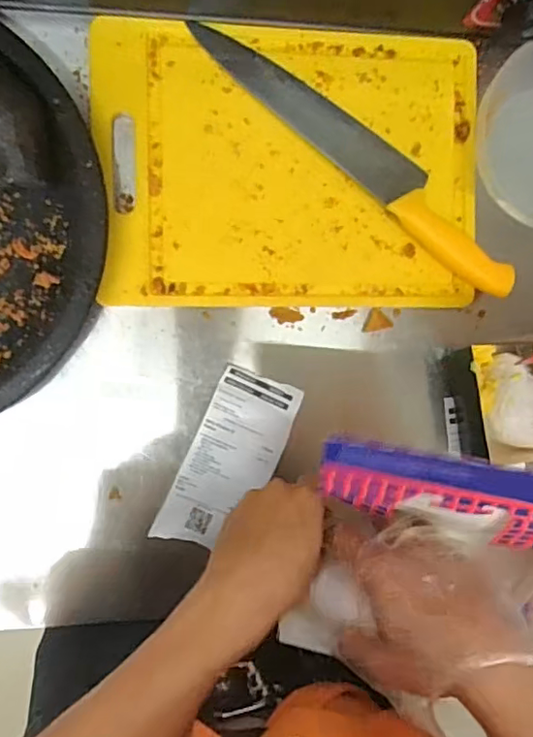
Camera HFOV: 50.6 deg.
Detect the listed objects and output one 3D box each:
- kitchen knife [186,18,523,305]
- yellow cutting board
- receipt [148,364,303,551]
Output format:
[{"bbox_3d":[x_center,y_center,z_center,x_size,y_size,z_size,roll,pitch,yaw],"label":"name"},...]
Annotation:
[{"bbox_3d":[0.087,-0.192,0.504,0.353,0.025,0.049,39,86,-9],"label":"kitchen knife"},{"bbox_3d":[0.024,-0.181,0.509,0.339,0.013,0.247,0,93,-7],"label":"yellow cutting board"},{"bbox_3d":[-0.033,0.085,0.513,0.076,0.020,0.165,25,88,-9],"label":"receipt"}]

